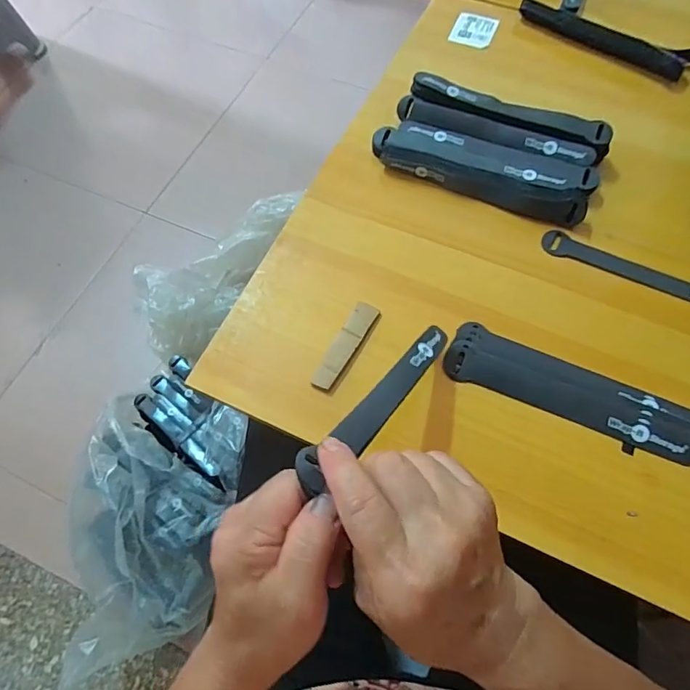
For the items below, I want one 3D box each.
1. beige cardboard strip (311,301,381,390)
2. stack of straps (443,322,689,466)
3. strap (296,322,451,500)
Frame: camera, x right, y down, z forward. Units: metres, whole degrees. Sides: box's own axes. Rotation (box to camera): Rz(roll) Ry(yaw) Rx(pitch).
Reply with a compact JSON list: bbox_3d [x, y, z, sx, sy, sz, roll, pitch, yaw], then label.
[{"bbox_3d":[0.001,0.000,0.393,0.020,0.005,0.085,27,69,12],"label":"beige cardboard strip"},{"bbox_3d":[0.180,0.038,0.371,0.197,0.007,0.051,23,68,11],"label":"stack of straps"},{"bbox_3d":[0.030,0.030,0.302,0.022,0.011,0.191,33,38,15],"label":"strap"}]

